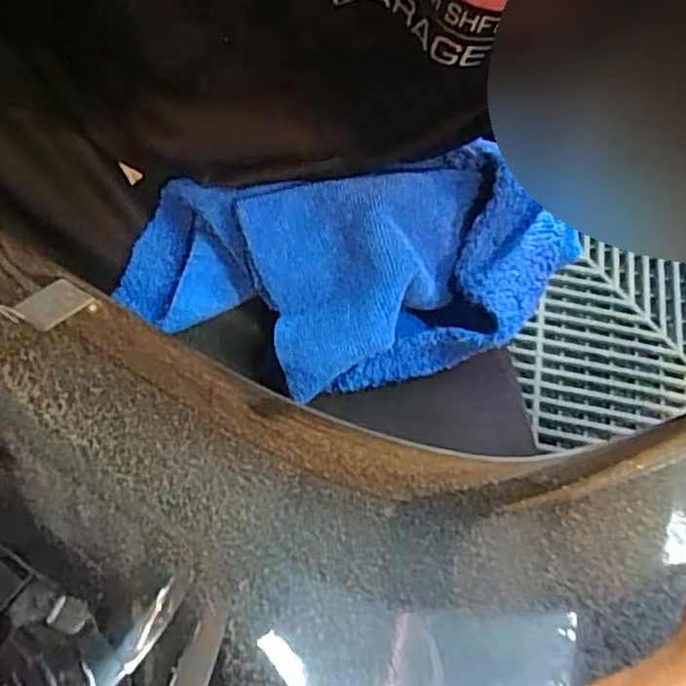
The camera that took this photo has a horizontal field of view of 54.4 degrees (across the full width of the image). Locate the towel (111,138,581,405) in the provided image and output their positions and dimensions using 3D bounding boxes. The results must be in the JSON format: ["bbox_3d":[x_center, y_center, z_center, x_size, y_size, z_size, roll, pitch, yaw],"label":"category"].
[{"bbox_3d":[0.009,-0.044,0.372,0.262,0.068,0.134,-7,63,-5],"label":"towel"}]

